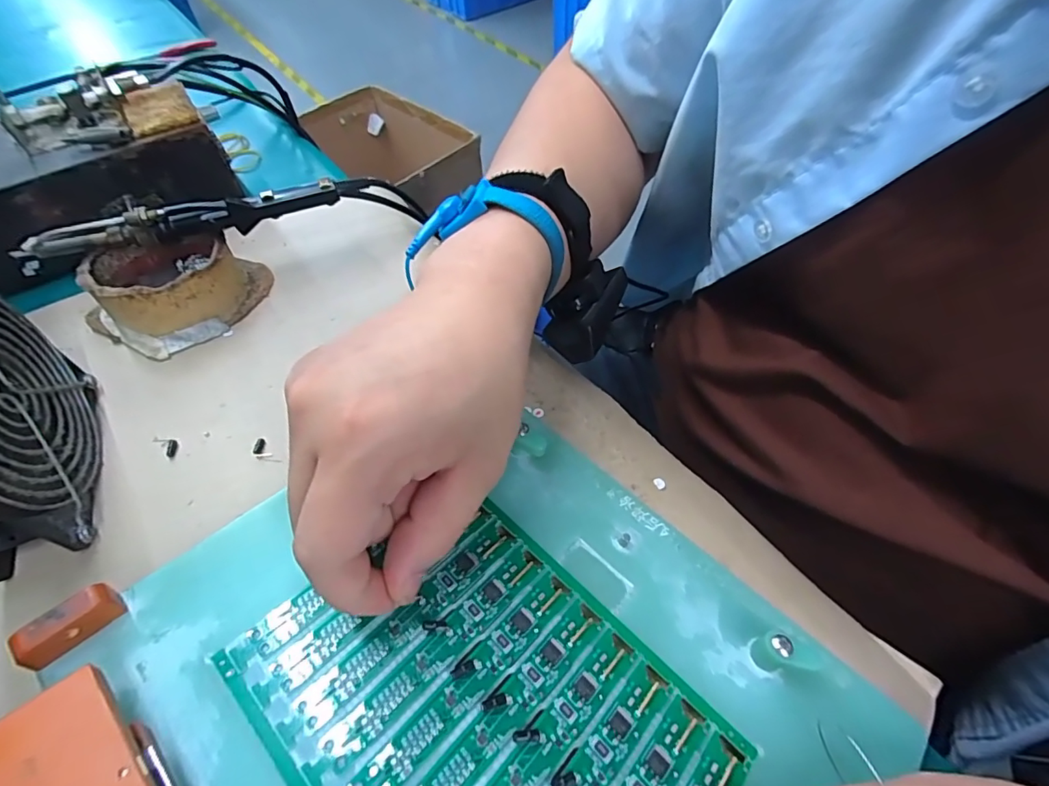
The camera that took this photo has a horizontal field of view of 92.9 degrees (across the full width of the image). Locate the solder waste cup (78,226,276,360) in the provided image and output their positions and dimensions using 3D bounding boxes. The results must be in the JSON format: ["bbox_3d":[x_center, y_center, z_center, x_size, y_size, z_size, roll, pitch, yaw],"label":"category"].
[{"bbox_3d":[-0.235,-0.075,0.330,0.091,0.044,0.090,-1,55,2],"label":"solder waste cup"}]

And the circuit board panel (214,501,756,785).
[{"bbox_3d":[-0.015,0.116,0.183,0.157,0.004,0.117,38,54,24],"label":"circuit board panel"}]

